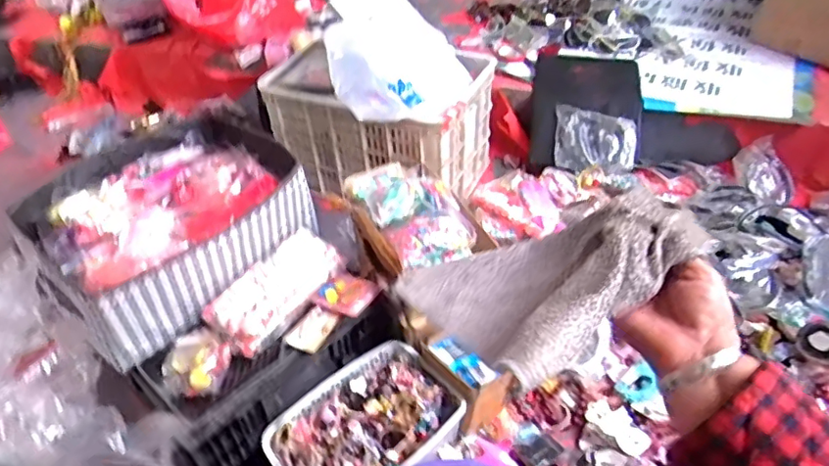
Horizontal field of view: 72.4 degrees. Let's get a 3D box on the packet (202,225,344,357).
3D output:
[{"bbox_3d":[-0.229,0.092,0.943,0.101,0.061,0.242,23,47,27],"label":"packet"}]

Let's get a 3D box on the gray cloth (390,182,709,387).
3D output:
[{"bbox_3d":[0.110,0.026,0.439,0.197,0.080,0.151,-24,45,-22],"label":"gray cloth"}]

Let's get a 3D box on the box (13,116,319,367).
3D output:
[{"bbox_3d":[-0.430,-0.026,0.996,0.371,0.144,0.405,29,50,31],"label":"box"}]

